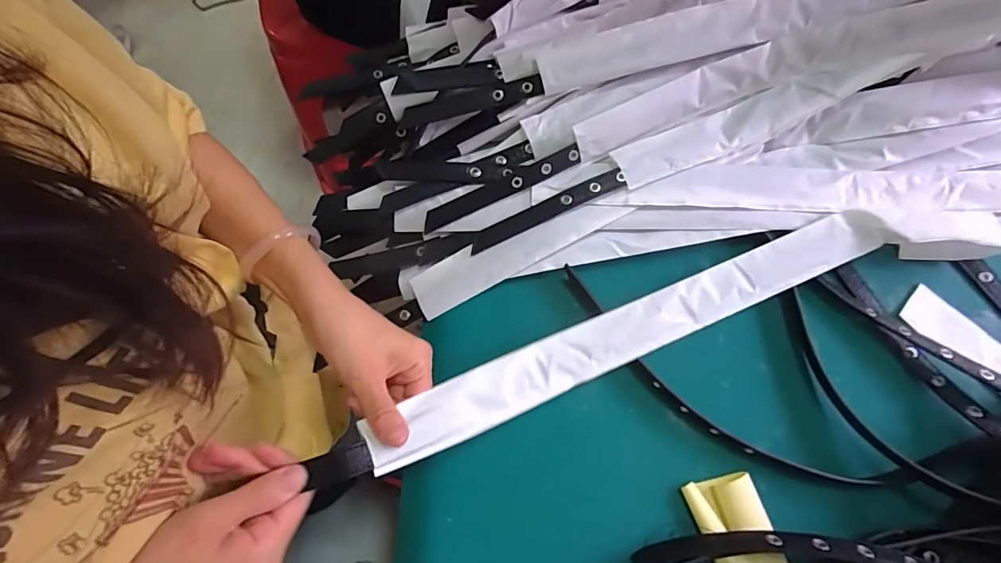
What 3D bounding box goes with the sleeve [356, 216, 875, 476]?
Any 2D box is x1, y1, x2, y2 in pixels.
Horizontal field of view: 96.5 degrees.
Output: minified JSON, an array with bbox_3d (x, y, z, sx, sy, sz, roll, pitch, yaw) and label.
[{"bbox_3d":[0.120,0.035,0.371,0.464,0.048,0.050,-20,71,-15],"label":"sleeve"}]

